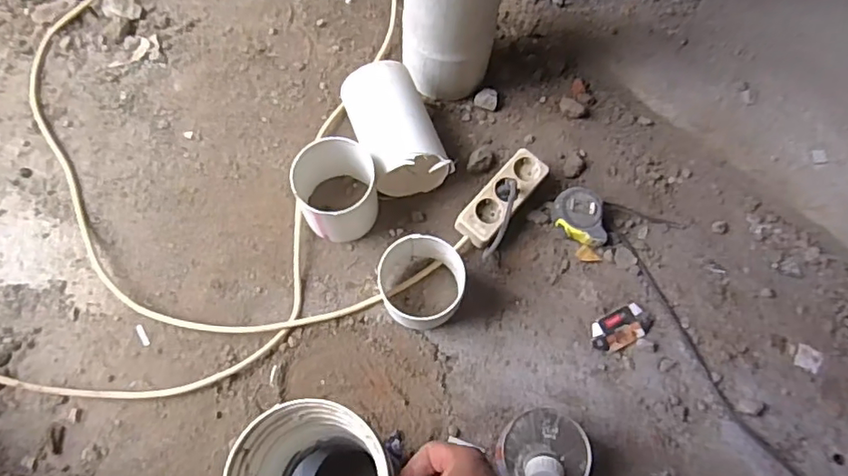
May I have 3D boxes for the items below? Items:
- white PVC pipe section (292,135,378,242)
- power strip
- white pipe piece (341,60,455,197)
[{"bbox_3d":[-0.125,-0.065,0.851,0.117,0.123,0.125,18,68,8],"label":"white PVC pipe section"},{"bbox_3d":[0.117,-0.057,0.880,0.061,0.057,0.160,37,72,15],"label":"power strip"},{"bbox_3d":[-0.046,-0.168,0.890,0.111,0.100,0.201,-21,68,-8],"label":"white pipe piece"}]

